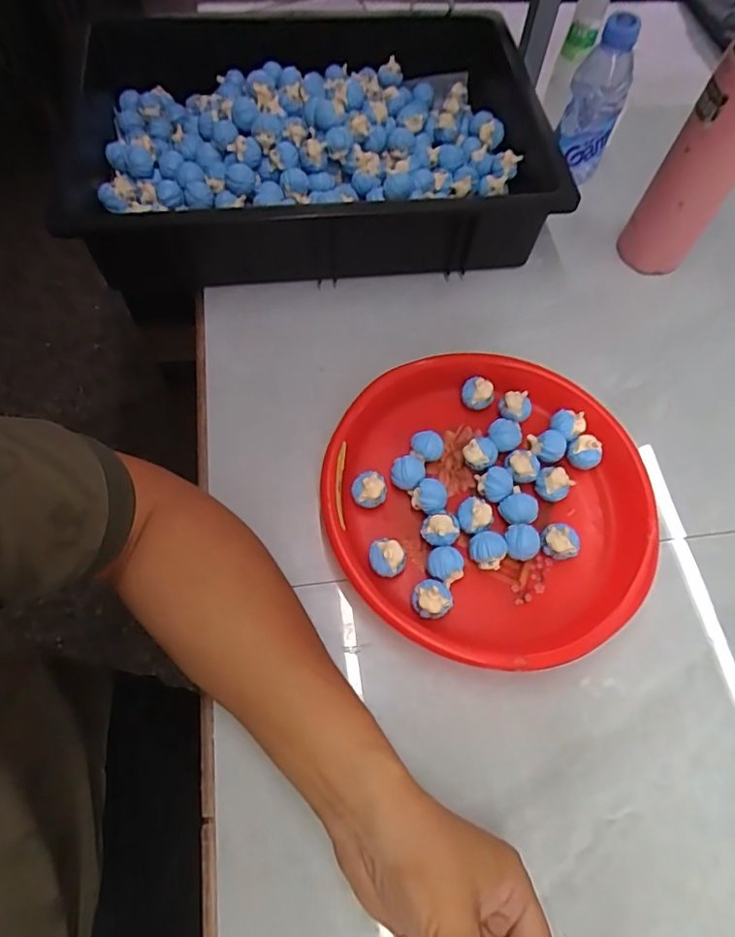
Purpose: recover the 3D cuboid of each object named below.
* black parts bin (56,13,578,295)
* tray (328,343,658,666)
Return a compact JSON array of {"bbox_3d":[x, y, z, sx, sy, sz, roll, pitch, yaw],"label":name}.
[{"bbox_3d":[-0.059,-0.327,0.575,0.452,0.106,0.311,-9,64,-5],"label":"black parts bin"},{"bbox_3d":[0.095,0.023,0.445,0.243,0.040,0.250,0,64,-1],"label":"tray"}]

